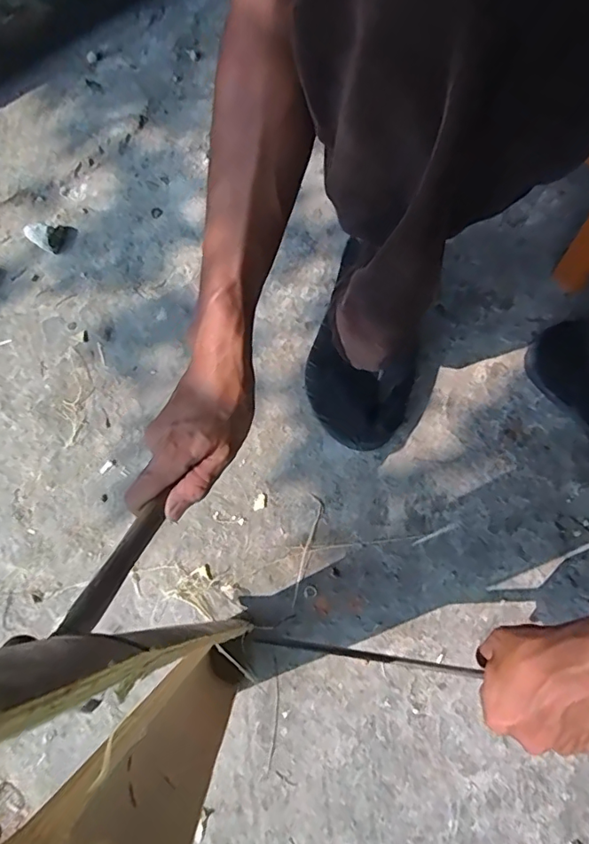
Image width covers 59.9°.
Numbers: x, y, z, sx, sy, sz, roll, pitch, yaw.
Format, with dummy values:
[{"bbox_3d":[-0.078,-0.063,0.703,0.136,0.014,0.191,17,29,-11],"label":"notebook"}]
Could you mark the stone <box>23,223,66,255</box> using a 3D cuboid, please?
[{"bbox_3d":[-0.330,-0.247,0.674,0.044,0.029,0.039,14,78,5],"label":"stone"}]

